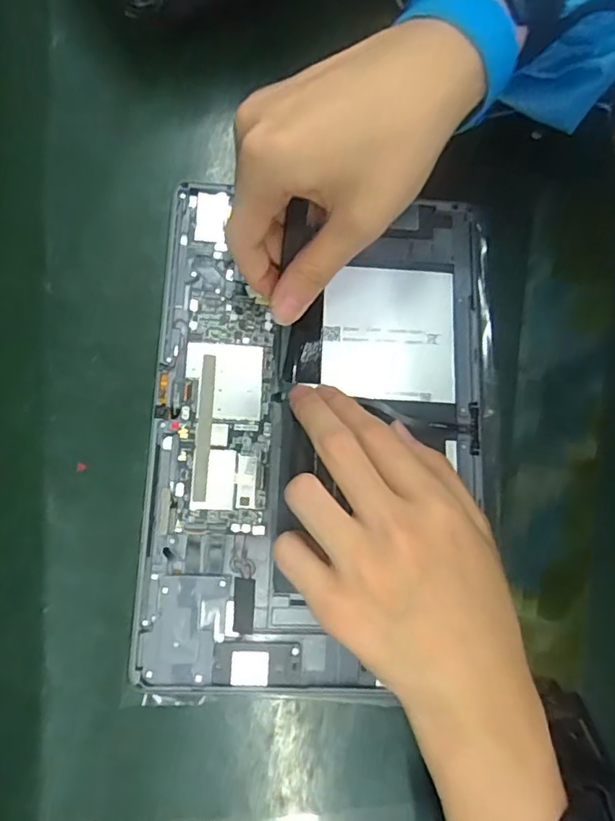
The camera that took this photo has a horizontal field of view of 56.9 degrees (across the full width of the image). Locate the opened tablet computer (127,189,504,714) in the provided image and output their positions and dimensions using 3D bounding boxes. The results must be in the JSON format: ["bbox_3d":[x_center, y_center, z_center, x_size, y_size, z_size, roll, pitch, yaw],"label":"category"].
[{"bbox_3d":[0.008,0.008,0.287,0.167,0.022,0.250,2,79,2],"label":"opened tablet computer"}]

